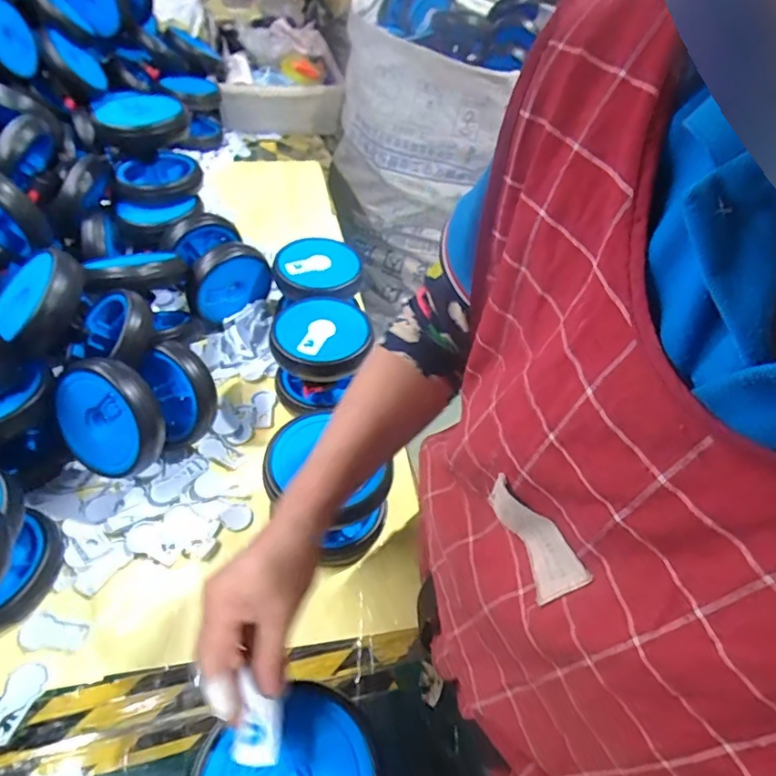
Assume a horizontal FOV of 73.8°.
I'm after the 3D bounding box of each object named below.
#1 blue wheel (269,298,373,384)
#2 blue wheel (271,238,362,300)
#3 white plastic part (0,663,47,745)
[{"bbox_3d":[-0.087,-0.068,0.671,0.124,0.033,0.126,3,48,-4],"label":"blue wheel"},{"bbox_3d":[-0.105,-0.176,0.760,0.121,0.024,0.123,3,48,-4],"label":"blue wheel"},{"bbox_3d":[-0.336,0.282,0.465,0.031,0.006,0.061,10,48,2],"label":"white plastic part"}]

